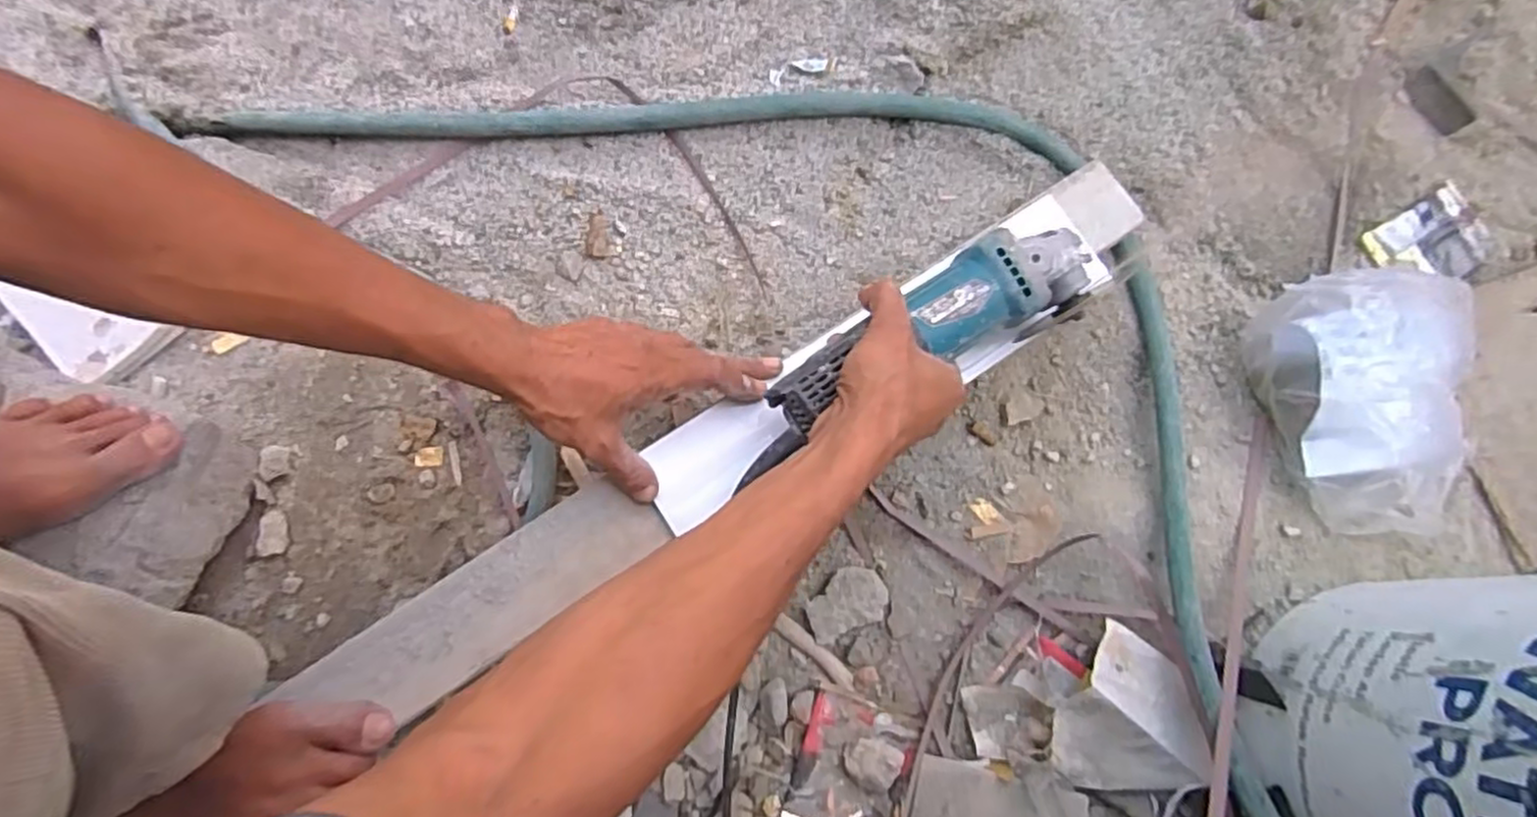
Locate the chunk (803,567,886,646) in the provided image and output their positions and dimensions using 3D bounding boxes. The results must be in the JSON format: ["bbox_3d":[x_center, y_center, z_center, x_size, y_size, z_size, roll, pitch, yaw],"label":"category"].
[{"bbox_3d":[0.064,0.160,0.606,0.068,0.016,0.048,-23,77,-6],"label":"chunk"}]

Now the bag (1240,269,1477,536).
[{"bbox_3d":[0.511,-0.005,0.611,0.163,0.093,0.209,-1,76,-1],"label":"bag"}]

